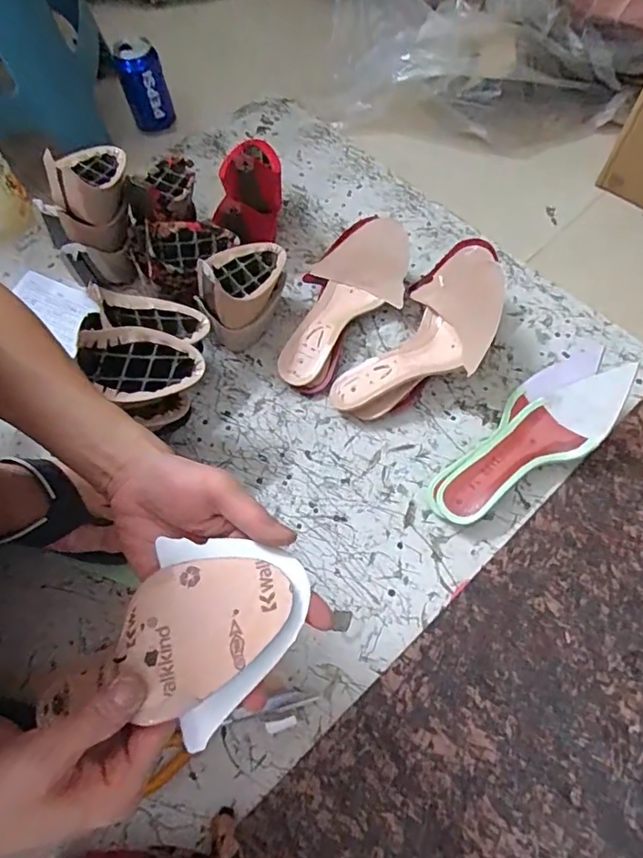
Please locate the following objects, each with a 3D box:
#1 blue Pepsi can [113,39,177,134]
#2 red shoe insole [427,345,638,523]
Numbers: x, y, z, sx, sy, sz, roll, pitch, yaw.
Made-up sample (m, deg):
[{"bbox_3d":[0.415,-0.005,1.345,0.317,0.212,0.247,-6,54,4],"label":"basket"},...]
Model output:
[{"bbox_3d":[-0.266,-0.516,0.796,0.063,0.117,0.060,-1,65,2],"label":"blue Pepsi can"},{"bbox_3d":[0.226,0.009,0.557,0.098,0.067,0.250,41,73,19],"label":"red shoe insole"}]

